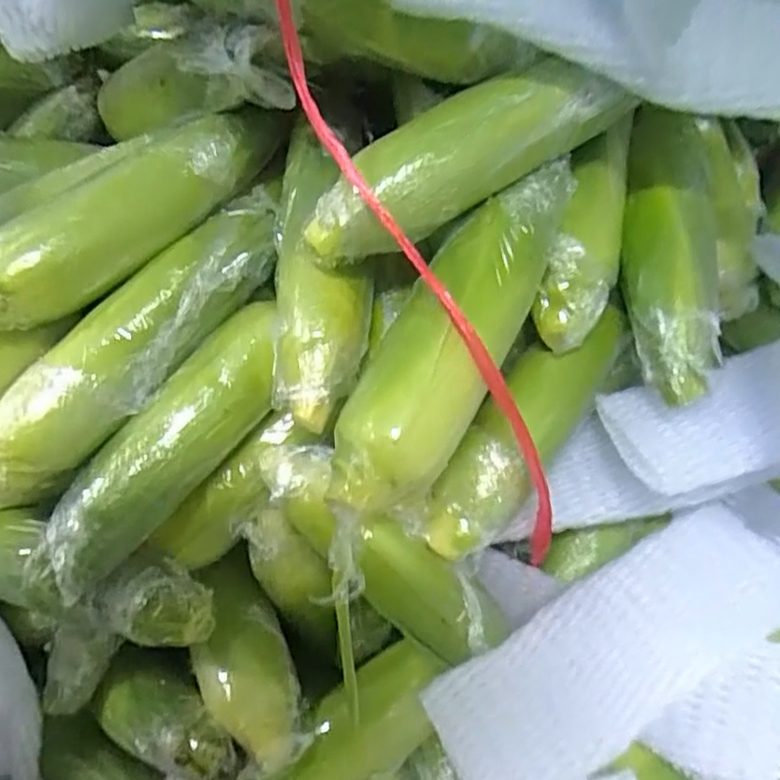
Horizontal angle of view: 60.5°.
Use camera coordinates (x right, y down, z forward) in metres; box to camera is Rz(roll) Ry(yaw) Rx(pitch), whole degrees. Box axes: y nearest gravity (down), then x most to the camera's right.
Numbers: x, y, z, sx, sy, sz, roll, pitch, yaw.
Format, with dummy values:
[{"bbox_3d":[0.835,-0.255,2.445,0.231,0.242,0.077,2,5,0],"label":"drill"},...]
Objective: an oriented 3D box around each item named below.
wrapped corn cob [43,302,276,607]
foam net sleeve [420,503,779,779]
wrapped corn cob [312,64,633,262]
[{"bbox_3d":[-0.119,0.030,0.369,0.049,0.051,0.176,29,74,30],"label":"wrapped corn cob"},{"bbox_3d":[0.117,0.129,0.340,0.199,0.019,0.070,-30,45,-12],"label":"foam net sleeve"},{"bbox_3d":[0.039,-0.118,0.339,0.177,0.045,0.035,-29,44,-5],"label":"wrapped corn cob"}]

